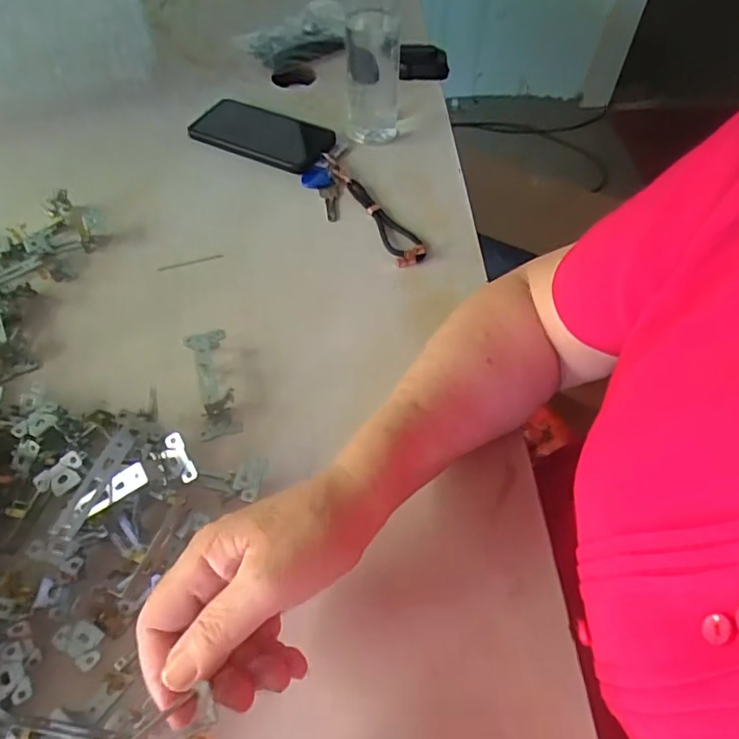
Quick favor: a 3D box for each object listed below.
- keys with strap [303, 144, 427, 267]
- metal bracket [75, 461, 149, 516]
[{"bbox_3d":[-0.012,-0.174,0.568,0.067,0.023,0.200,-23,59,-15],"label":"keys with strap"},{"bbox_3d":[-0.163,0.077,0.345,0.052,0.005,0.014,-31,83,9],"label":"metal bracket"}]

